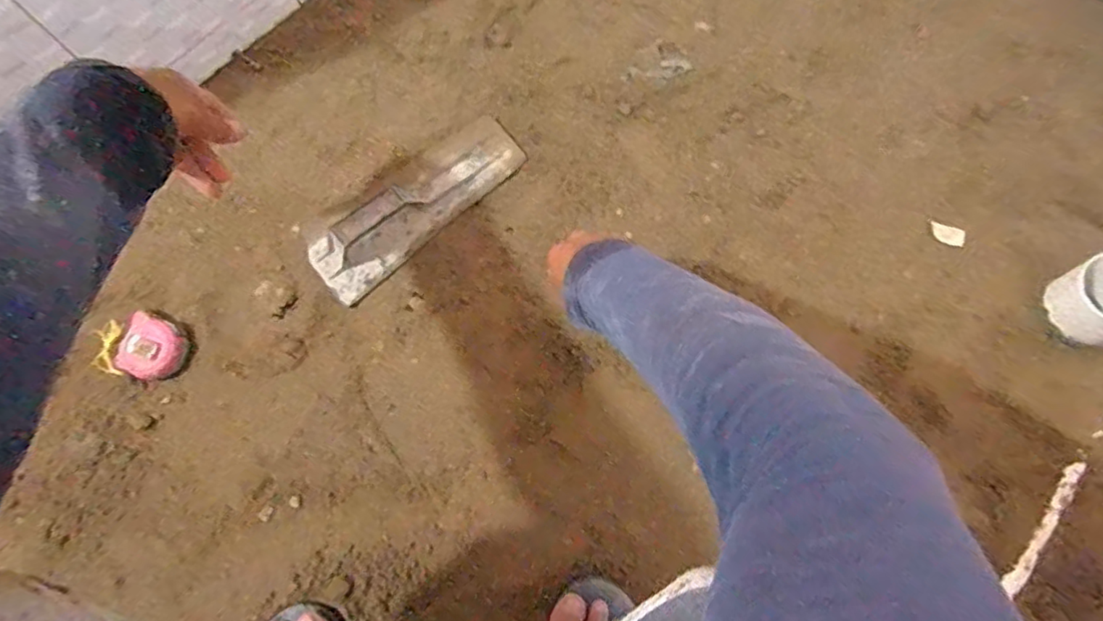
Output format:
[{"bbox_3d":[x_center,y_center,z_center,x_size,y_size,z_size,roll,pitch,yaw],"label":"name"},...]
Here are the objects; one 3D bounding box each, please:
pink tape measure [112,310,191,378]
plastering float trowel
[{"bbox_3d":[-0.449,0.042,0.652,0.060,0.031,0.068,17,74,4],"label":"pink tape measure"},{"bbox_3d":[-0.163,-0.137,0.695,0.291,0.059,0.085,-42,78,-12],"label":"plastering float trowel"}]

